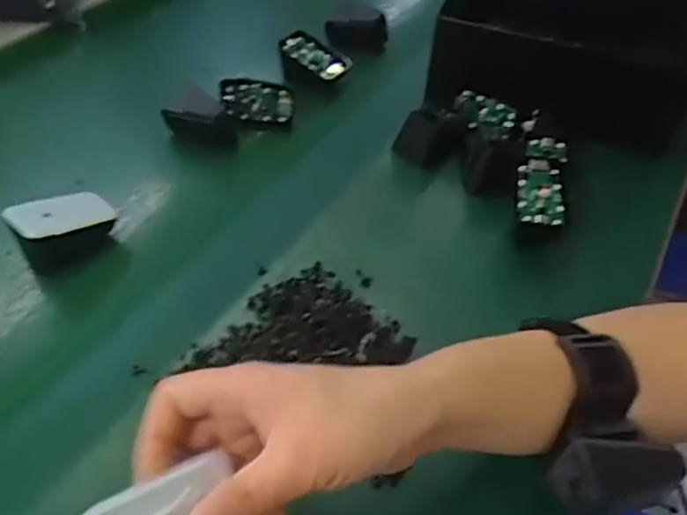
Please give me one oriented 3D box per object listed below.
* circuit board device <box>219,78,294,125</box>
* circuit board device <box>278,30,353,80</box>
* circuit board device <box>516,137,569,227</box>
[{"bbox_3d":[-0.081,-0.142,0.580,0.067,0.044,0.015,3,43,0],"label":"circuit board device"},{"bbox_3d":[-0.029,-0.206,0.635,0.071,0.008,0.039,32,65,5],"label":"circuit board device"},{"bbox_3d":[0.154,-0.061,0.481,0.038,0.010,0.094,12,56,10],"label":"circuit board device"}]

